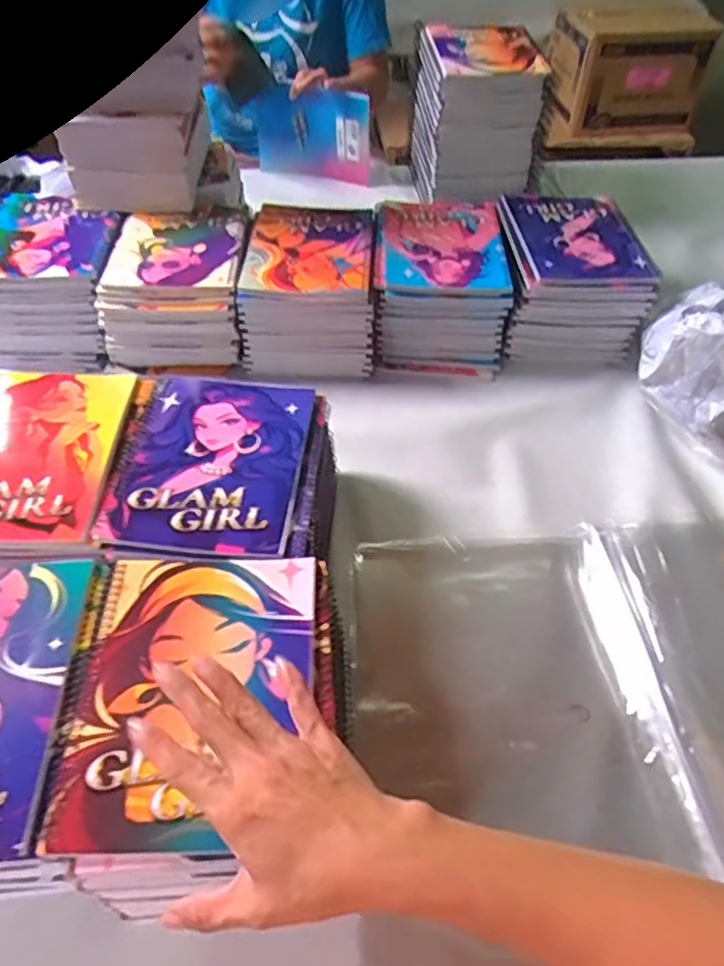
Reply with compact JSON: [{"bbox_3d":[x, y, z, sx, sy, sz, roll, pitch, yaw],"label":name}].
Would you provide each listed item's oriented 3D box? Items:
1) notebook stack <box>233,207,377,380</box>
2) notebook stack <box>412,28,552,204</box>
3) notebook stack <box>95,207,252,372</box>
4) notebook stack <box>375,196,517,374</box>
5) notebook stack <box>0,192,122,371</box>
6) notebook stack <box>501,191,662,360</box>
[{"bbox_3d":[-0.059,-0.248,0.829,0.157,0.107,0.202,3,51,1],"label":"notebook stack"},{"bbox_3d":[0.173,-0.557,1.002,0.174,0.184,0.208,1,49,1],"label":"notebook stack"},{"bbox_3d":[-0.222,-0.247,0.828,0.158,0.110,0.201,2,51,0],"label":"notebook stack"},{"bbox_3d":[0.098,-0.250,0.837,0.156,0.115,0.200,3,51,1],"label":"notebook stack"},{"bbox_3d":[-0.387,-0.255,0.832,0.174,0.117,0.203,0,51,-2],"label":"notebook stack"},{"bbox_3d":[0.262,-0.269,0.856,0.165,0.105,0.208,0,51,-2],"label":"notebook stack"}]

